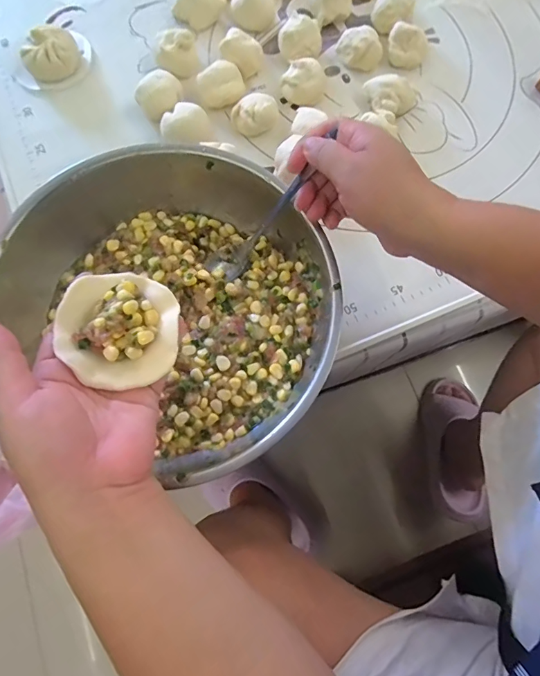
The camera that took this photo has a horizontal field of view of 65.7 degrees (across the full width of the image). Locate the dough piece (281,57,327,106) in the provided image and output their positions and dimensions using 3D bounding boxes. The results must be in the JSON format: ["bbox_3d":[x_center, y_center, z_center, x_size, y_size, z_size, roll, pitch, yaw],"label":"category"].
[{"bbox_3d":[0.036,-0.271,0.446,0.046,0.030,0.037,8,75,0],"label":"dough piece"}]

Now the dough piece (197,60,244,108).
[{"bbox_3d":[-0.052,-0.267,0.444,0.048,0.030,0.035,-6,75,-4],"label":"dough piece"}]

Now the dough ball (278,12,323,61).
[{"bbox_3d":[0.033,-0.327,0.460,0.044,0.035,0.038,-31,78,-9],"label":"dough ball"}]

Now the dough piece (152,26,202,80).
[{"bbox_3d":[-0.100,-0.303,0.450,0.047,0.035,0.037,-6,75,-4],"label":"dough piece"}]

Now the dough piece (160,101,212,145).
[{"bbox_3d":[-0.084,-0.215,0.429,0.048,0.029,0.043,5,75,0],"label":"dough piece"}]

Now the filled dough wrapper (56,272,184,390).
[{"bbox_3d":[-0.098,-0.007,0.271,0.073,0.020,0.073,0,75,-2],"label":"filled dough wrapper"}]

